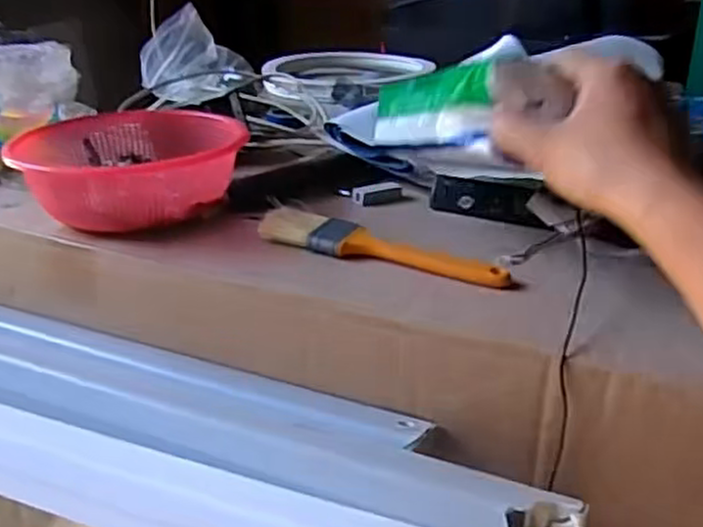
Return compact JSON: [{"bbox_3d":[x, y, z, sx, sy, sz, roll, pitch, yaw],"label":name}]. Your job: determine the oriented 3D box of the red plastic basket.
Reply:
[{"bbox_3d":[-0.175,-0.085,0.615,0.172,0.052,0.196,0,23,-4],"label":"red plastic basket"}]

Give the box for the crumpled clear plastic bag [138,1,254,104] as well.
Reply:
[{"bbox_3d":[-0.191,-0.253,0.918,0.131,0.097,0.057,-5,24,-14],"label":"crumpled clear plastic bag"}]

